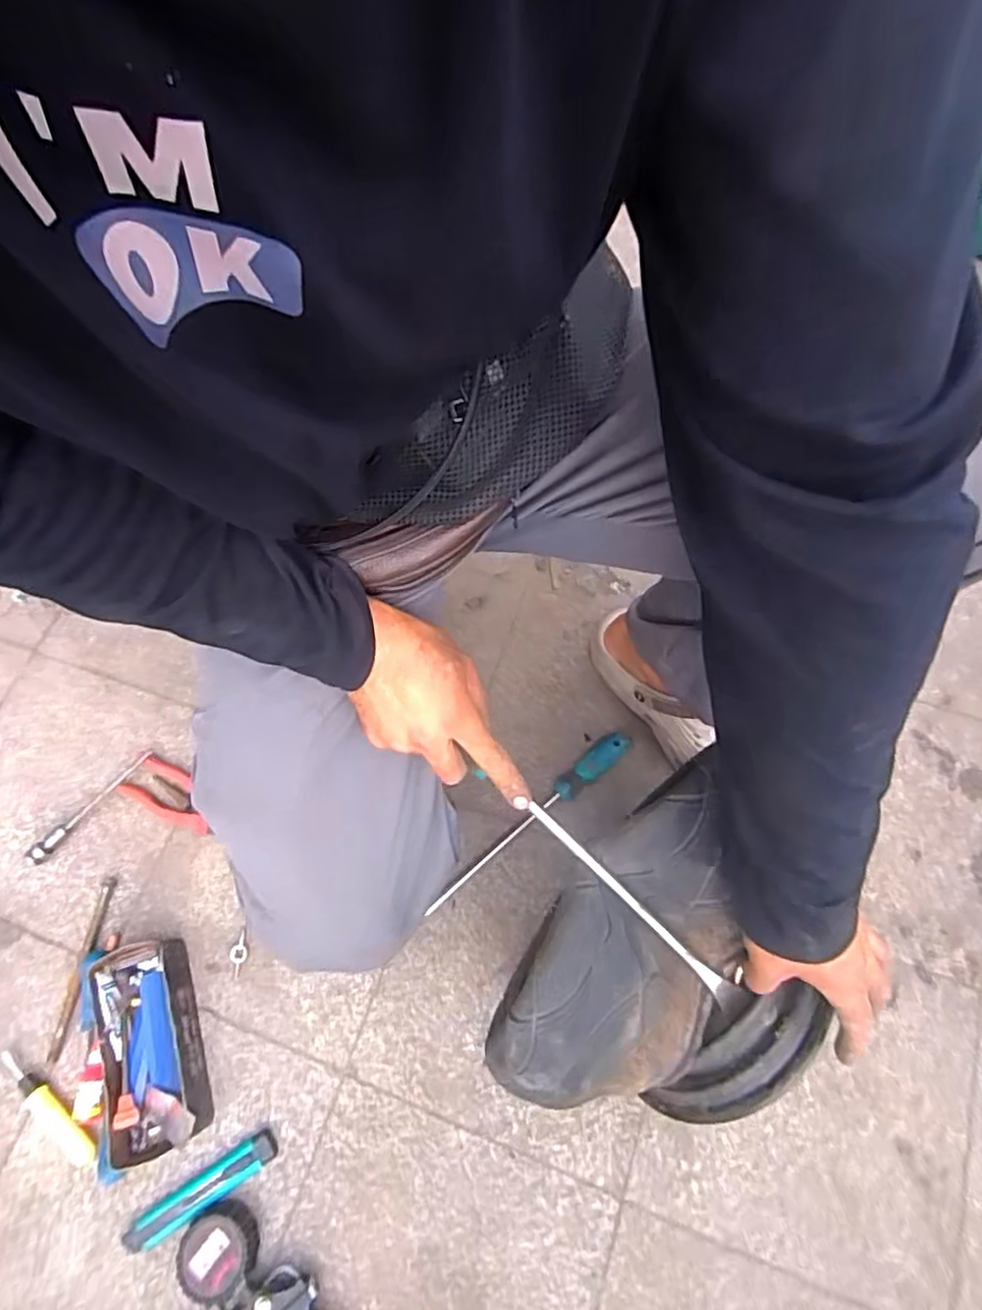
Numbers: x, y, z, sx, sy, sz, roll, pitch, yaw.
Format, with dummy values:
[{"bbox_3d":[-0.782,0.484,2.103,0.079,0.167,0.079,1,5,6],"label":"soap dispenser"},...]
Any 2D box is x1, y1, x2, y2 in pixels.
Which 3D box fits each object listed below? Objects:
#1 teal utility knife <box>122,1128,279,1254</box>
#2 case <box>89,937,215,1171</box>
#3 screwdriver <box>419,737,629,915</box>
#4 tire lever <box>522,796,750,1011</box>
[{"bbox_3d":[-0.286,0.530,0.629,0.154,0.019,0.029,-32,71,-9],"label":"teal utility knife"},{"bbox_3d":[-0.360,0.406,0.665,0.106,0.046,0.201,-21,70,-5],"label":"case"},{"bbox_3d":[0.045,0.190,0.734,0.306,0.033,0.028,-39,72,-12],"label":"screwdriver"},{"bbox_3d":[0.107,0.186,0.481,0.211,0.013,0.017,44,76,2],"label":"tire lever"}]

